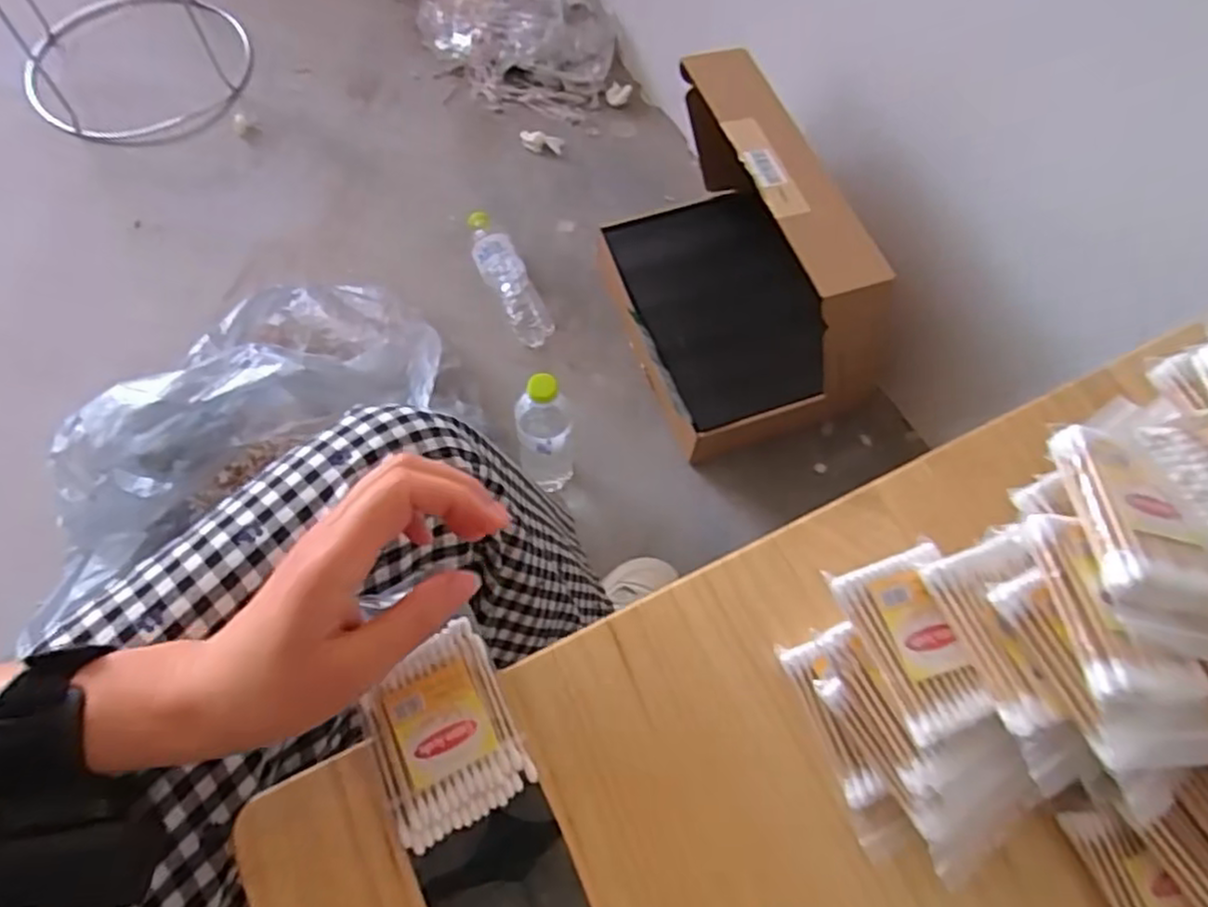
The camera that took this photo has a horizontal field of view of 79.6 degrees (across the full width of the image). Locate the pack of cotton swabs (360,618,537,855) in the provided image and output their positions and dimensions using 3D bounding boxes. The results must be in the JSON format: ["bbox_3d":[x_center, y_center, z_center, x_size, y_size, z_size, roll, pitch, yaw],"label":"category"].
[{"bbox_3d":[-0.073,0.127,0.329,0.060,0.011,0.080,-23,69,-13],"label":"pack of cotton swabs"}]

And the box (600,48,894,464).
[{"bbox_3d":[0.162,-0.235,0.896,0.236,0.340,0.364,-21,69,-13],"label":"box"}]

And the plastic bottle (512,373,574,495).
[{"bbox_3d":[-0.068,-0.026,0.851,0.065,0.230,0.076,-1,66,-4],"label":"plastic bottle"}]

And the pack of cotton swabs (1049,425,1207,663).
[{"bbox_3d":[0.213,0.032,0.279,0.054,0.019,0.093,2,66,-3],"label":"pack of cotton swabs"}]

